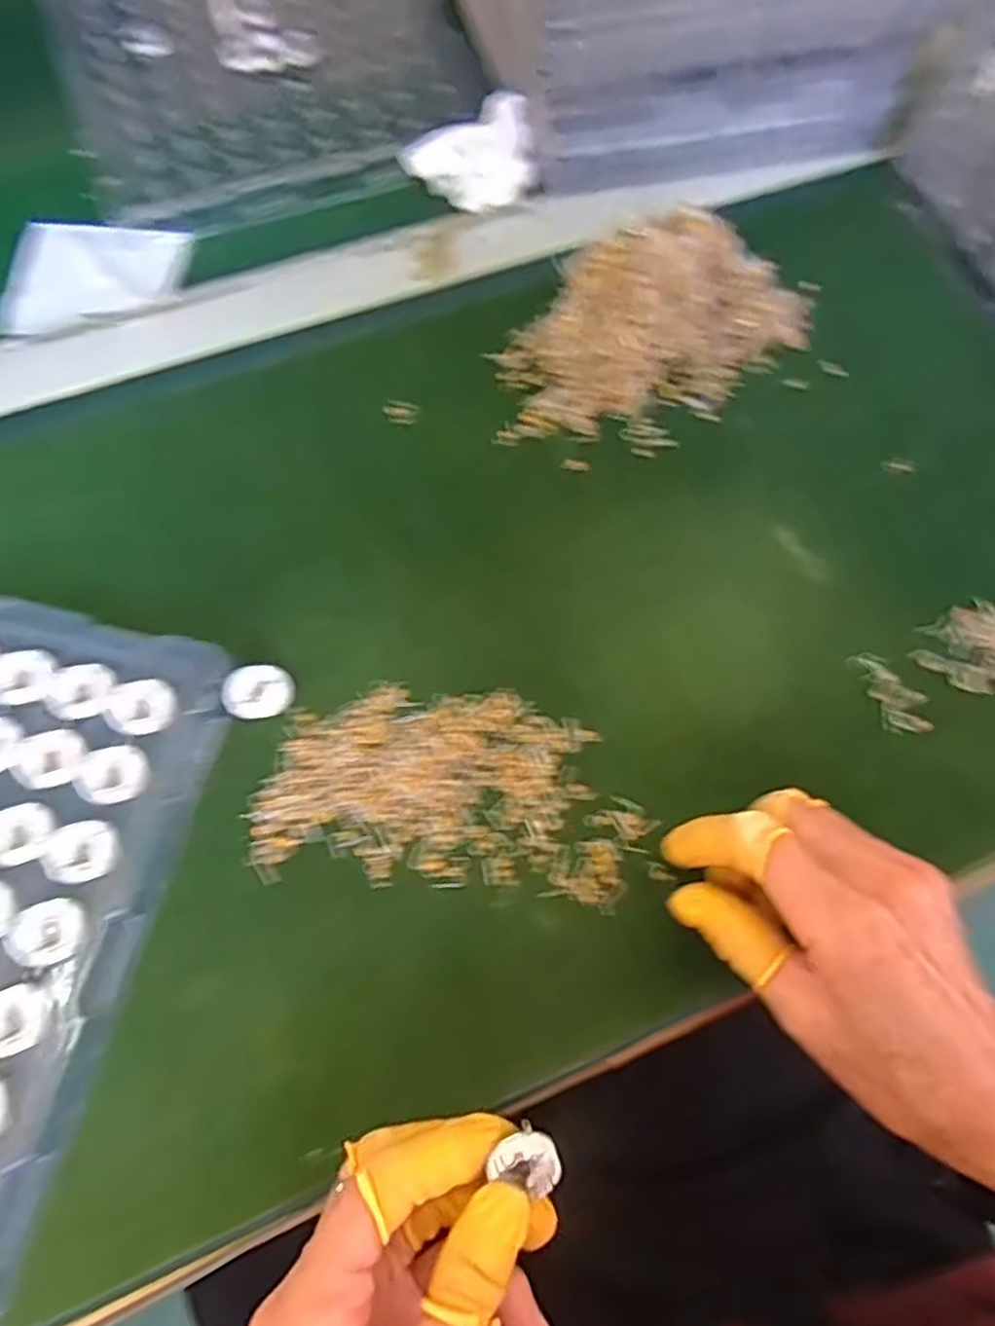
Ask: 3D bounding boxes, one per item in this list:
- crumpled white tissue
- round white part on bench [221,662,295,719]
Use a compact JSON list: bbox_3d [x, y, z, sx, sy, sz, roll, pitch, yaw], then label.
[{"bbox_3d":[-0.012,-0.307,0.452,0.080,0.028,0.058,-37,73,-15],"label":"crumpled white tissue"},{"bbox_3d":[-0.106,0.012,0.329,0.029,0.010,0.023,-13,68,-7],"label":"round white part on bench"}]

